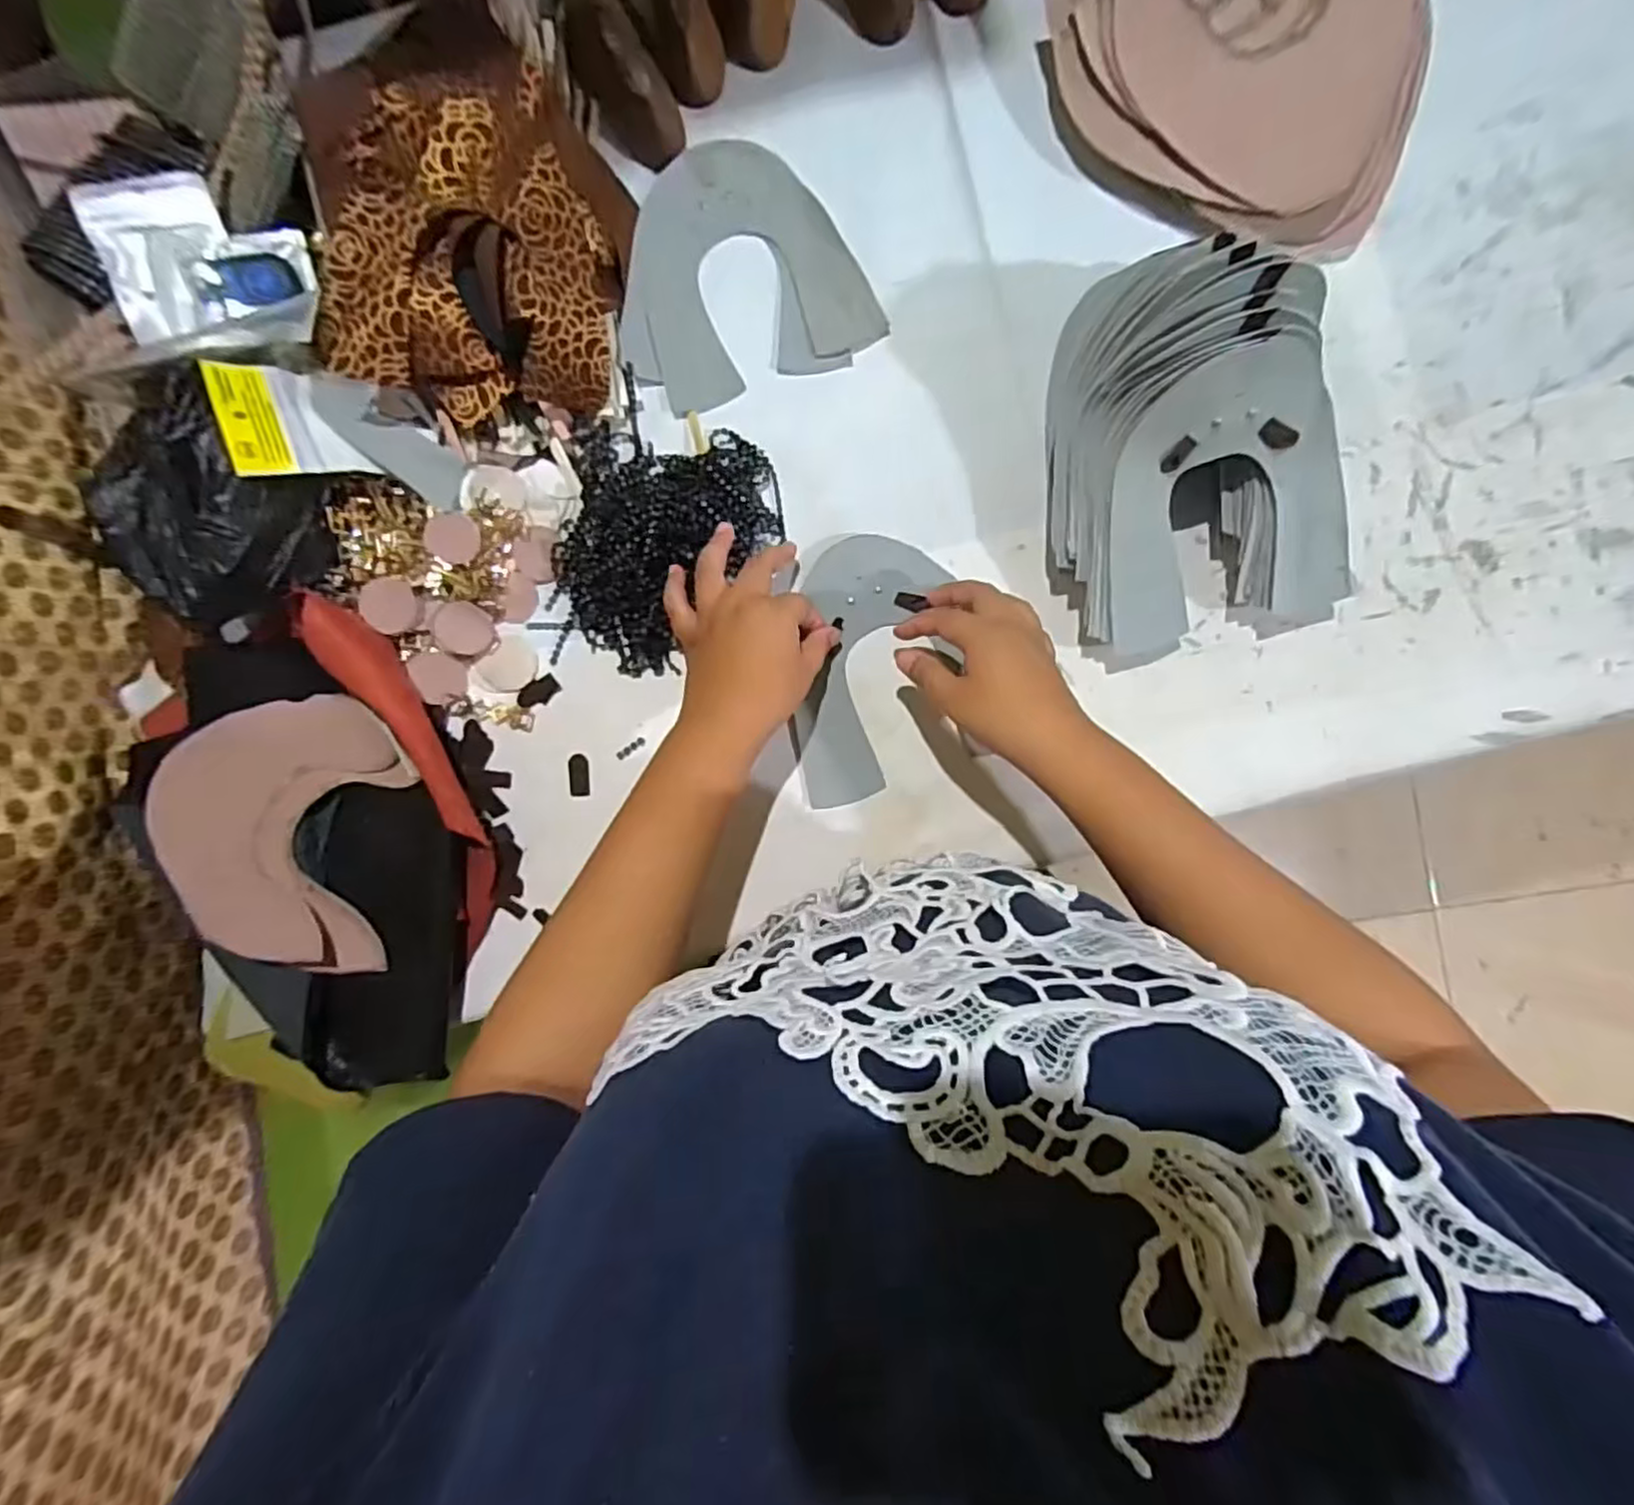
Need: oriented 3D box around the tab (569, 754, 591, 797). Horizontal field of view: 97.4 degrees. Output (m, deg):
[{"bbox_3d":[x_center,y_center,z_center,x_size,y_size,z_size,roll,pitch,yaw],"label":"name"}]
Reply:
[{"bbox_3d":[-0.158,0.015,0.476,0.014,0.004,0.027,-4,87,2],"label":"tab"}]

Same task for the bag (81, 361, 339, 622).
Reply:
[{"bbox_3d":[-0.366,-0.155,0.439,0.109,0.064,0.136,-13,87,1],"label":"bag"}]

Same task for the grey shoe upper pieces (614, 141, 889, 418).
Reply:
[{"bbox_3d":[-0.056,-0.325,0.482,0.166,0.011,0.161,-17,87,1],"label":"grey shoe upper pieces"}]

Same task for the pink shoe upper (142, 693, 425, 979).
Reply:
[{"bbox_3d":[-0.339,0.040,0.453,0.185,0.045,0.153,21,88,3],"label":"pink shoe upper"}]

